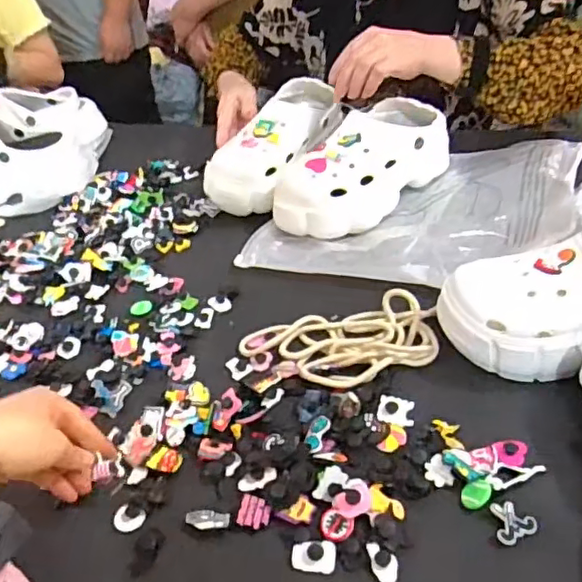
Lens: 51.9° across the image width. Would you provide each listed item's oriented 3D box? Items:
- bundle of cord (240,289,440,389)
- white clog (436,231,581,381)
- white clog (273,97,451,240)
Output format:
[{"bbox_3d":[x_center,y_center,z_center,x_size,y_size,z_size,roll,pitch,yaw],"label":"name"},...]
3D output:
[{"bbox_3d":[0.045,0.050,0.578,0.190,0.032,0.103,-6,39,3],"label":"bundle of cord"},{"bbox_3d":[0.258,0.007,0.515,0.245,0.096,0.094,-7,41,3],"label":"white clog"},{"bbox_3d":[0.090,-0.155,0.759,0.247,0.098,0.110,-36,44,-19],"label":"white clog"}]

